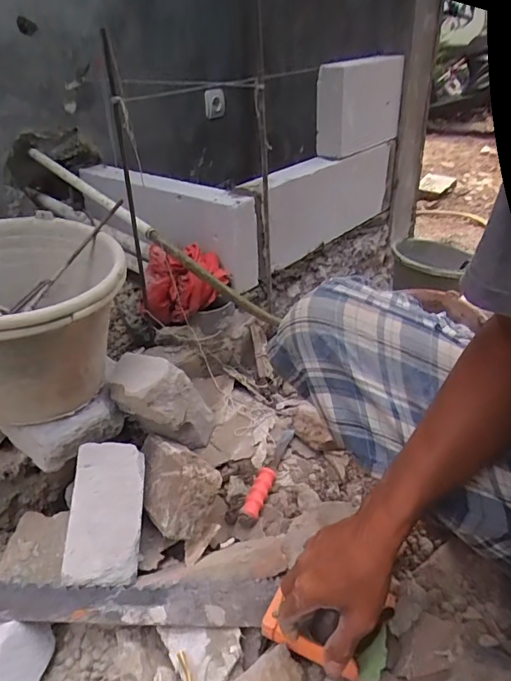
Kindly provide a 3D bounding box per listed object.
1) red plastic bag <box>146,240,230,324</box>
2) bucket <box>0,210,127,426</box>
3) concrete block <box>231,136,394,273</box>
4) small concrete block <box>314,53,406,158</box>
[{"bbox_3d":[-0.146,-0.121,1.018,0.174,0.129,0.113,-4,33,-1],"label":"red plastic bag"},{"bbox_3d":[-0.328,-0.028,0.703,0.277,0.224,0.278,-2,33,2],"label":"bucket"},{"bbox_3d":[0.181,-0.367,1.245,0.076,0.207,0.564,22,41,34],"label":"concrete block"},{"bbox_3d":[0.271,-0.615,1.253,0.084,0.200,0.308,25,43,33],"label":"small concrete block"}]

